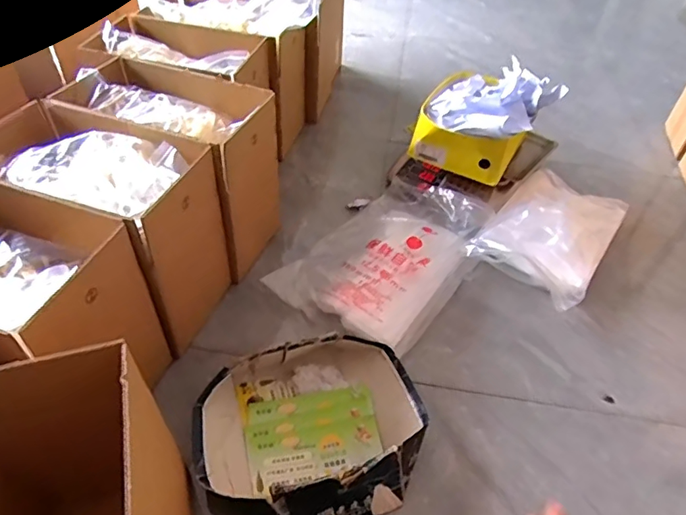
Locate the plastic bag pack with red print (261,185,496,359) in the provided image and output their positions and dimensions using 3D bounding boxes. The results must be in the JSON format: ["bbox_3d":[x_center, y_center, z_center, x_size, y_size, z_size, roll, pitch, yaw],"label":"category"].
[{"bbox_3d":[0.107,-0.010,1.082,0.308,0.060,0.459,33,53,23],"label":"plastic bag pack with red print"}]

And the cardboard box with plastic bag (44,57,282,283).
[{"bbox_3d":[-0.323,-0.186,0.998,0.367,0.277,0.228,17,46,12],"label":"cardboard box with plastic bag"}]

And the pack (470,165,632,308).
[{"bbox_3d":[0.485,-0.071,1.161,0.241,0.088,0.423,30,52,21],"label":"pack"}]

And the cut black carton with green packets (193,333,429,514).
[{"bbox_3d":[-0.049,0.264,0.788,0.345,0.093,0.293,-9,49,-14],"label":"cut black carton with green packets"}]

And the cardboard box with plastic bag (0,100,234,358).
[{"bbox_3d":[-0.415,-0.063,0.889,0.367,0.307,0.205,19,49,12],"label":"cardboard box with plastic bag"}]

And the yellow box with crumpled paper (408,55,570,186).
[{"bbox_3d":[0.315,-0.332,1.186,0.255,0.165,0.280,31,51,25],"label":"yellow box with crumpled paper"}]

